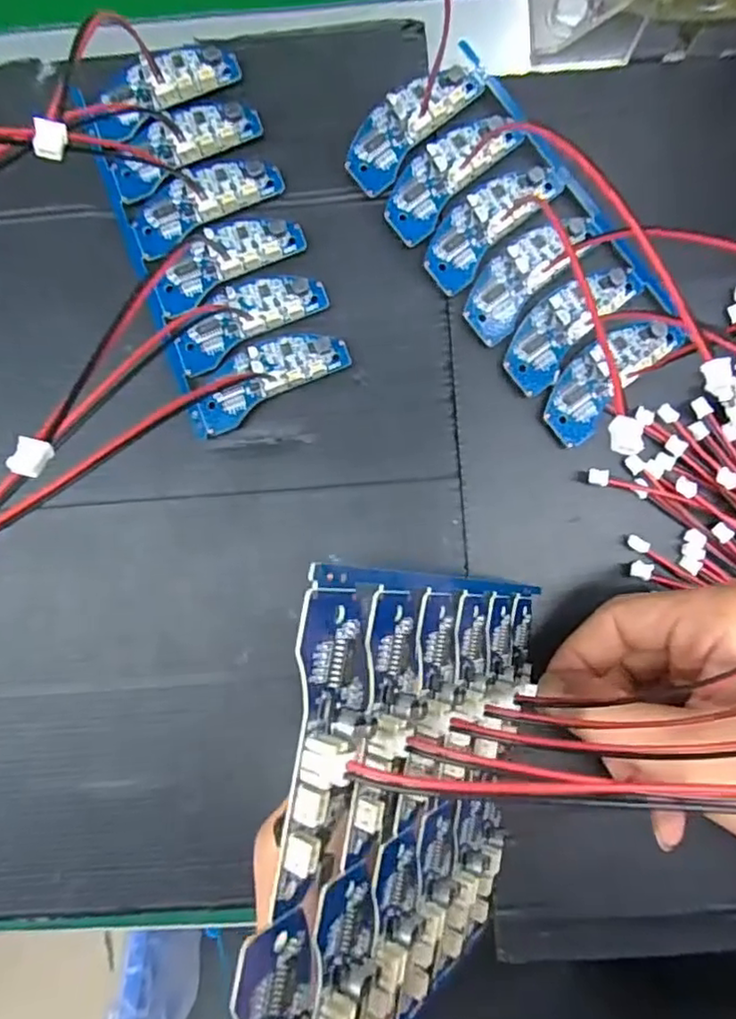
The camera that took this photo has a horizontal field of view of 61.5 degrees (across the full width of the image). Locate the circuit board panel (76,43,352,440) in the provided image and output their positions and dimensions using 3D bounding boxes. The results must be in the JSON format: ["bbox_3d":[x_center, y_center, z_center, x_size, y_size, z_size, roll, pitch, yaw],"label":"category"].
[{"bbox_3d":[-0.063,-0.114,0.254,0.067,0.010,0.153,-19,87,1],"label":"circuit board panel"}]

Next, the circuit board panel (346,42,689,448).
[{"bbox_3d":[0.060,-0.108,0.251,0.069,0.009,0.150,-37,88,1],"label":"circuit board panel"}]

